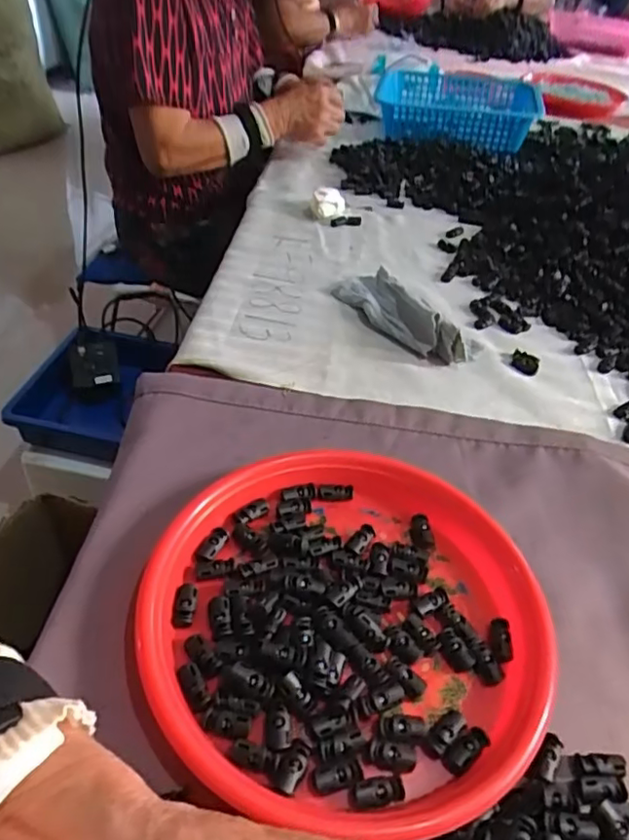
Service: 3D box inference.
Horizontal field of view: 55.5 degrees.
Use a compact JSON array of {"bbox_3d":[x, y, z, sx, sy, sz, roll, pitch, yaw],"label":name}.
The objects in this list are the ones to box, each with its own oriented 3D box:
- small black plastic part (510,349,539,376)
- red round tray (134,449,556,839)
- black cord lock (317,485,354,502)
[{"bbox_3d":[0.222,-0.060,0.628,0.027,0.012,0.022,14,43,7],"label":"small black plastic part"},{"bbox_3d":[0.022,0.120,0.393,0.249,0.028,0.249,4,43,-3],"label":"red round tray"},{"bbox_3d":[0.017,0.057,0.472,0.029,0.007,0.011,0,43,-7],"label":"black cord lock"}]

